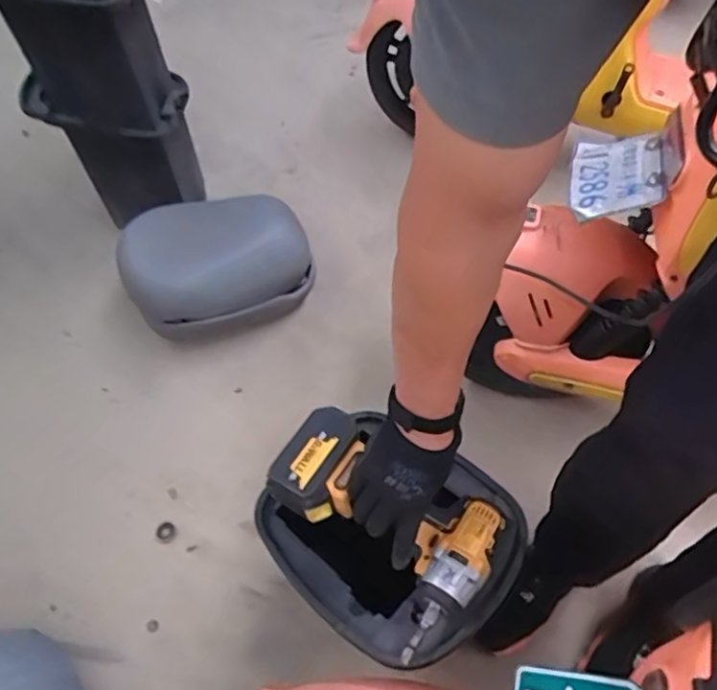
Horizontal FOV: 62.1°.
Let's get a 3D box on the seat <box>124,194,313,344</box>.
[{"bbox_3d":[-0.302,-0.183,1.289,0.386,0.169,0.257,-26,59,-17],"label":"seat"}]

